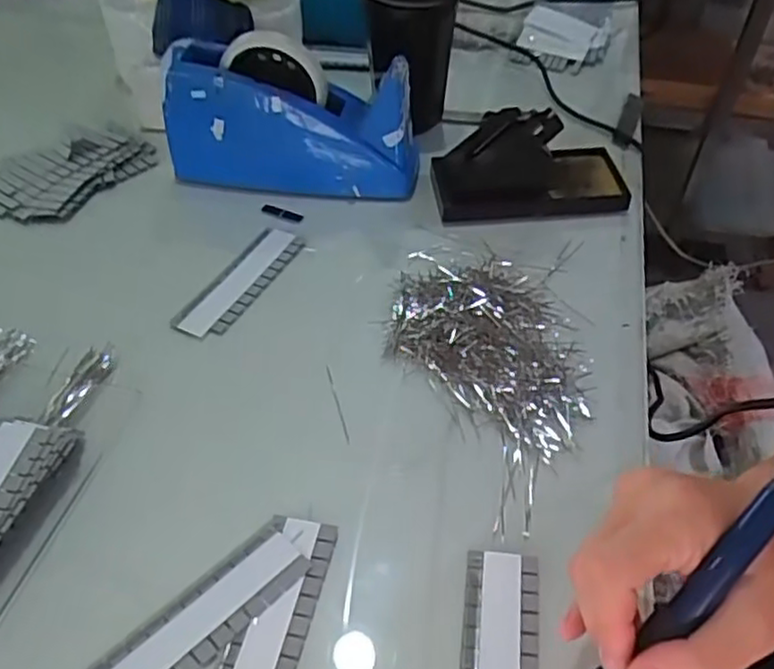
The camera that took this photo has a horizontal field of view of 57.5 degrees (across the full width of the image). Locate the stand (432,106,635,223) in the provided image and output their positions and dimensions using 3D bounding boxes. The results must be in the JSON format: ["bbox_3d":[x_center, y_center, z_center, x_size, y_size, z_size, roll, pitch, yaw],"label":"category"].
[{"bbox_3d":[0.124,-0.148,0.597,0.162,0.068,0.076,-6,47,-7],"label":"stand"}]

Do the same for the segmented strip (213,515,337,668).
[{"bbox_3d":[-0.061,0.153,0.363,0.040,0.004,0.127,11,47,9],"label":"segmented strip"}]

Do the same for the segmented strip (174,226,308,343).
[{"bbox_3d":[-0.112,-0.043,0.541,0.041,0.004,0.126,21,49,18],"label":"segmented strip"}]

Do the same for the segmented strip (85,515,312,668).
[{"bbox_3d":[-0.098,0.148,0.364,0.040,0.004,0.127,35,55,28],"label":"segmented strip"}]

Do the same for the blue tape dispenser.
[{"bbox_3d":[-0.079,-0.180,0.603,0.208,0.107,0.063,4,46,2],"label":"blue tape dispenser"}]

